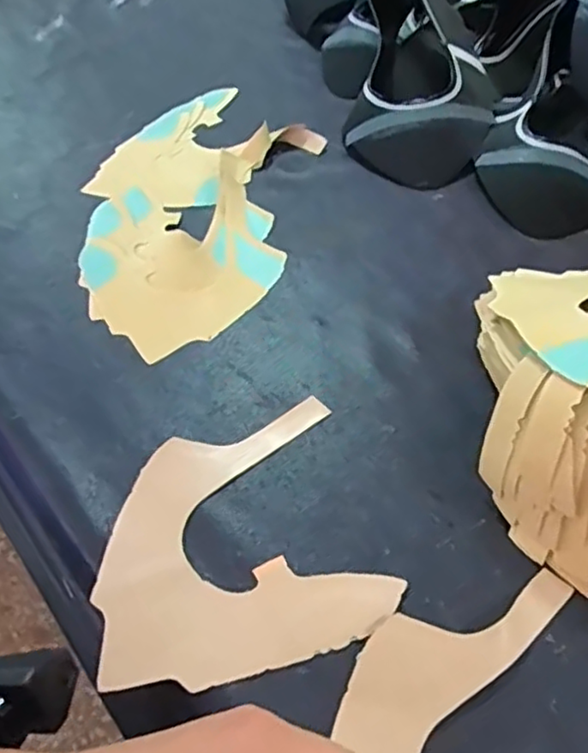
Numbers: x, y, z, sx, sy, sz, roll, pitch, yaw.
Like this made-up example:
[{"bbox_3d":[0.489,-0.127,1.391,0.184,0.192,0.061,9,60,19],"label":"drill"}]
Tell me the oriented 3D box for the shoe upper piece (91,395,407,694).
[{"bbox_3d":[-0.036,0.093,0.377,0.153,0.006,0.154,-14,48,-9],"label":"shoe upper piece"}]

